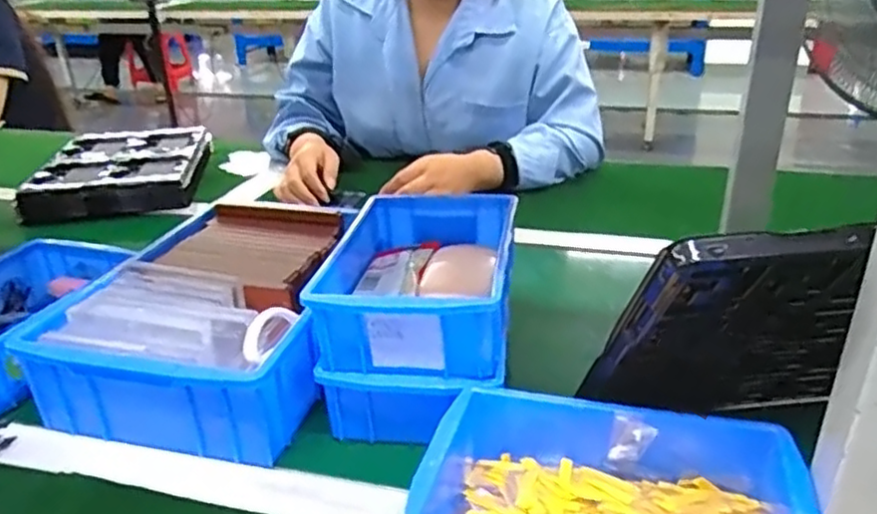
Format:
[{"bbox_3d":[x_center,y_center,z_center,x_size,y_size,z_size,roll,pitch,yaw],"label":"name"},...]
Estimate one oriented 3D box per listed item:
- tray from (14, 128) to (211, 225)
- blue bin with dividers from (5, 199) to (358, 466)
[{"bbox_3d":[-0.465,-0.130,1.036,0.224,0.047,0.302,-5,26,-7],"label":"tray"},{"bbox_3d":[-0.177,0.050,0.583,0.200,0.090,0.255,5,26,13],"label":"blue bin with dividers"}]

